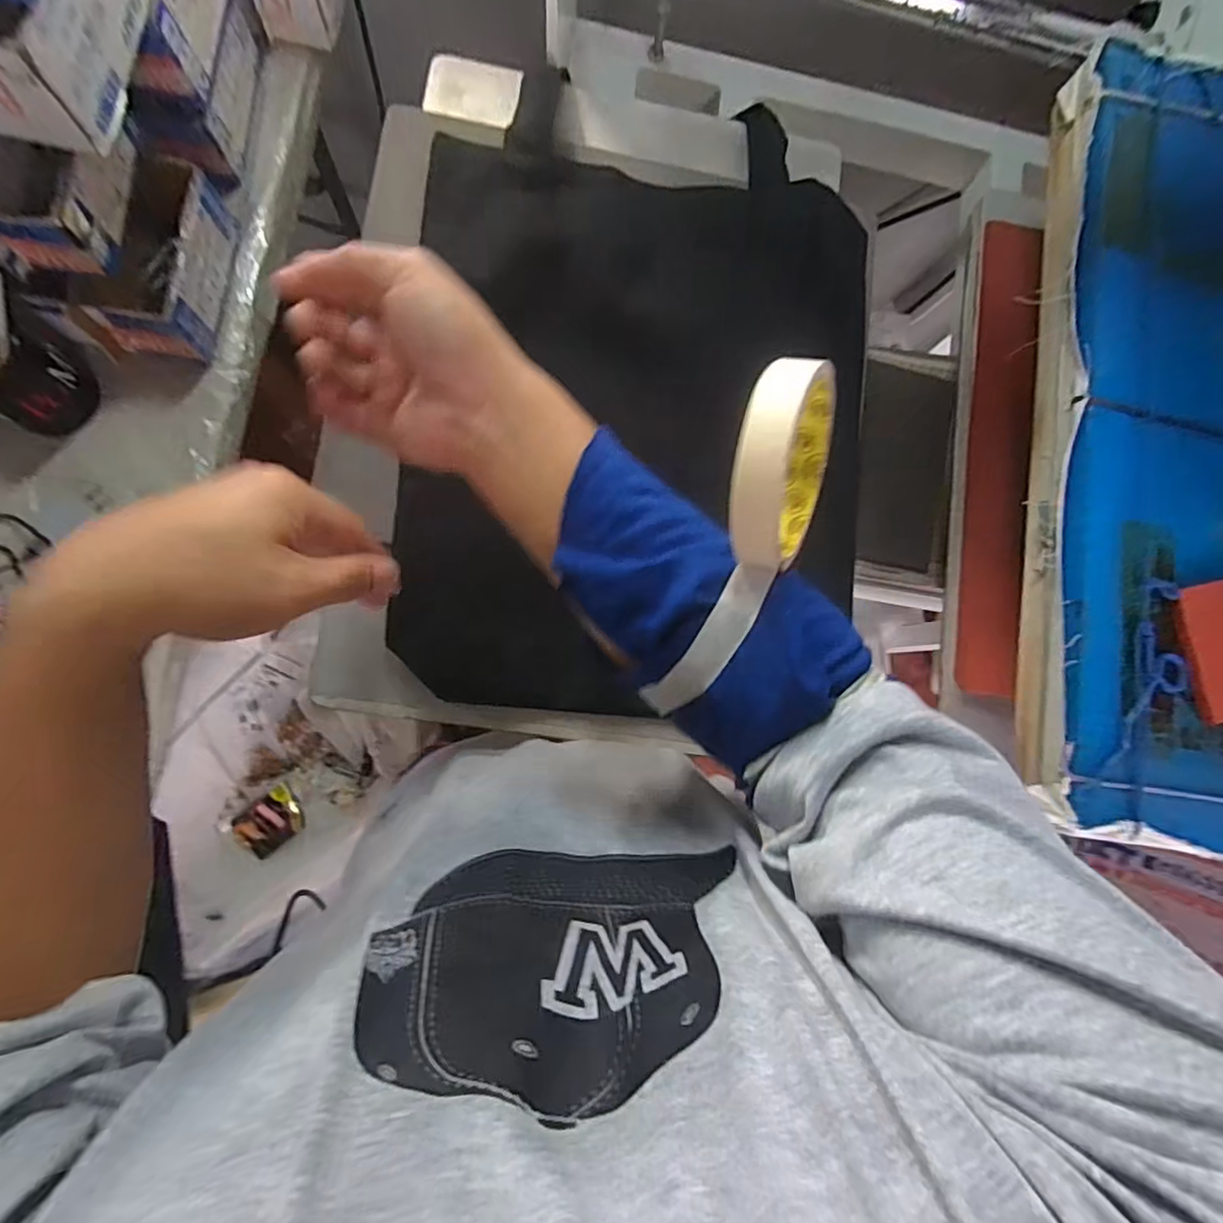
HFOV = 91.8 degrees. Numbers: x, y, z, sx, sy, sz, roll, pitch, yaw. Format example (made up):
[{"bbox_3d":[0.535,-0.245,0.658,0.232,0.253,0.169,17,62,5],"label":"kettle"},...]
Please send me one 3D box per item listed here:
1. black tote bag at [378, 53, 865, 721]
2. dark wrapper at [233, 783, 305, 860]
[{"bbox_3d":[0.027,-0.188,0.504,0.373,0.069,0.540,7,82,-6],"label":"black tote bag"},{"bbox_3d":[-0.515,0.321,0.896,0.100,0.012,0.071,-41,89,-10],"label":"dark wrapper"}]

